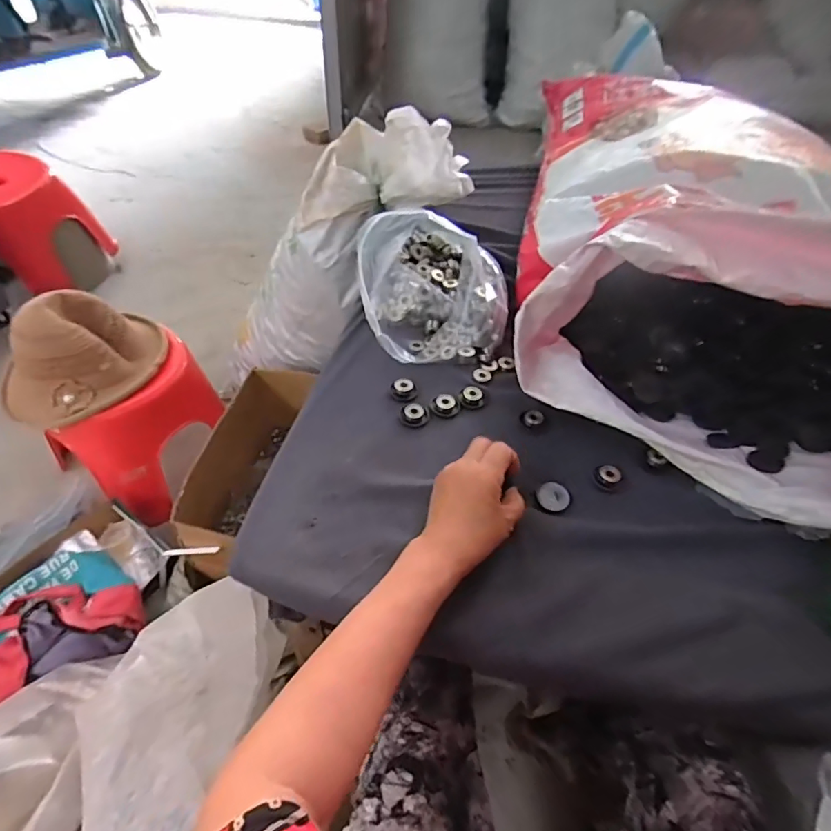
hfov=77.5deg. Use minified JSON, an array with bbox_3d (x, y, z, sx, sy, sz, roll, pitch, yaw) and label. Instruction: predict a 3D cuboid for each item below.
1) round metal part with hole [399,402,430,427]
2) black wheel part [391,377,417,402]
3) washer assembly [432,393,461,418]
[{"bbox_3d":[0.000,-0.002,0.587,0.036,0.014,0.028,-24,54,-24],"label":"round metal part with hole"},{"bbox_3d":[-0.013,-0.031,0.609,0.029,0.015,0.028,3,48,-2],"label":"black wheel part"},{"bbox_3d":[0.036,-0.012,0.600,0.028,0.014,0.031,34,54,23],"label":"washer assembly"}]

